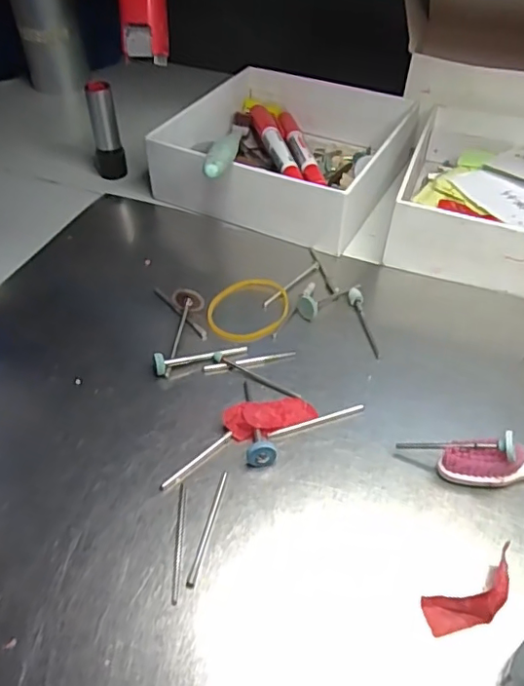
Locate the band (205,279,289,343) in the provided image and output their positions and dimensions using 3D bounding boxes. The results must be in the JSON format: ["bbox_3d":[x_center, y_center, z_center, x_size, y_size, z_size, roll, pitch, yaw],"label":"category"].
[{"bbox_3d":[-0.006,-0.018,0.283,0.038,0.006,0.045,21,55,15],"label":"band"}]

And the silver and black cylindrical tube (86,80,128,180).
[{"bbox_3d":[-0.101,-0.137,0.360,0.017,0.059,0.014,-12,48,-12],"label":"silver and black cylindrical tube"}]

